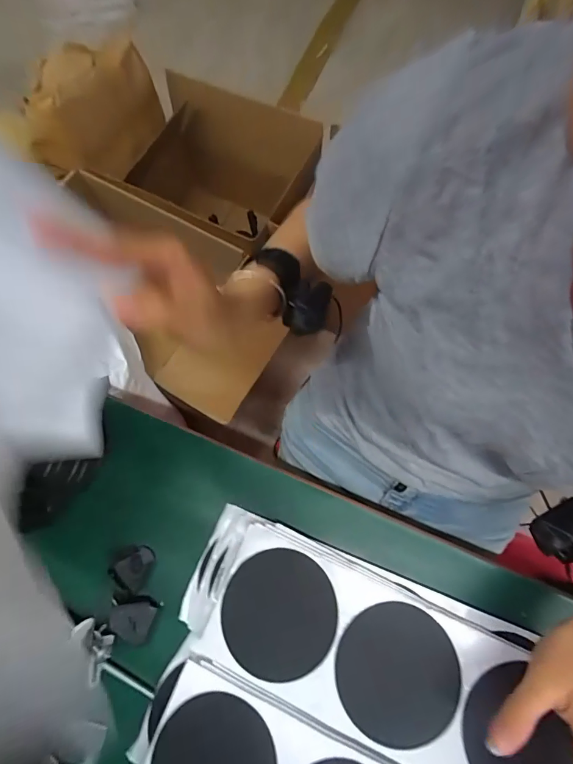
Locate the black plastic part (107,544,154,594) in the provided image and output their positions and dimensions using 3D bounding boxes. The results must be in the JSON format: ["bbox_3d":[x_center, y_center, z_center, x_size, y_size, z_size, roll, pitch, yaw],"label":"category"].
[{"bbox_3d":[-0.141,0.172,0.361,0.031,0.010,0.036,35,71,16],"label":"black plastic part"}]

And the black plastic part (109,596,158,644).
[{"bbox_3d":[-0.138,0.209,0.343,0.036,0.007,0.034,-1,66,1],"label":"black plastic part"}]

